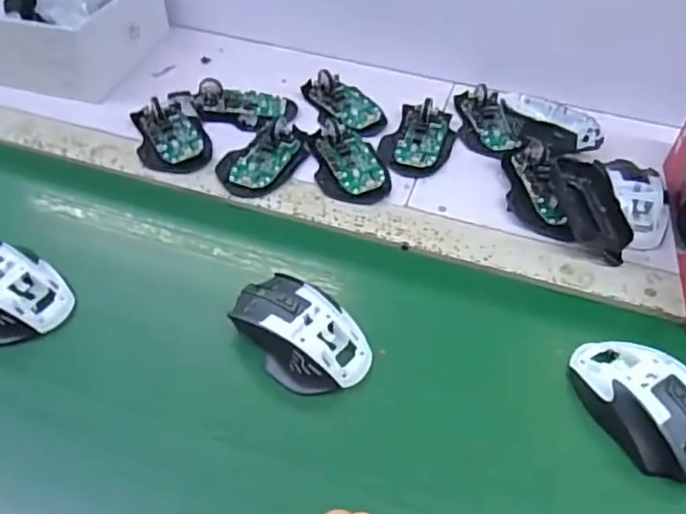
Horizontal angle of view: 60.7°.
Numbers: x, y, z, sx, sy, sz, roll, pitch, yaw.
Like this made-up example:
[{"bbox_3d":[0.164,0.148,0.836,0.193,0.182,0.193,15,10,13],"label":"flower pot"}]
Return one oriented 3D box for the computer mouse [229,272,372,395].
[{"bbox_3d":[-0.034,0.055,0.447,0.116,0.036,0.073,37,56,27],"label":"computer mouse"}]

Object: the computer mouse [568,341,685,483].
[{"bbox_3d":[0.213,0.103,0.412,0.069,0.038,0.113,-29,56,-26],"label":"computer mouse"}]

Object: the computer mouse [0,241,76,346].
[{"bbox_3d":[-0.276,0.022,0.464,0.117,0.036,0.071,27,52,20],"label":"computer mouse"}]

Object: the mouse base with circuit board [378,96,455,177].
[{"bbox_3d":[0.082,-0.132,0.631,0.070,0.025,0.104,18,50,13],"label":"mouse base with circuit board"}]

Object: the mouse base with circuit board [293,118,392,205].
[{"bbox_3d":[-0.001,-0.108,0.604,0.069,0.025,0.131,-14,50,-15],"label":"mouse base with circuit board"}]

